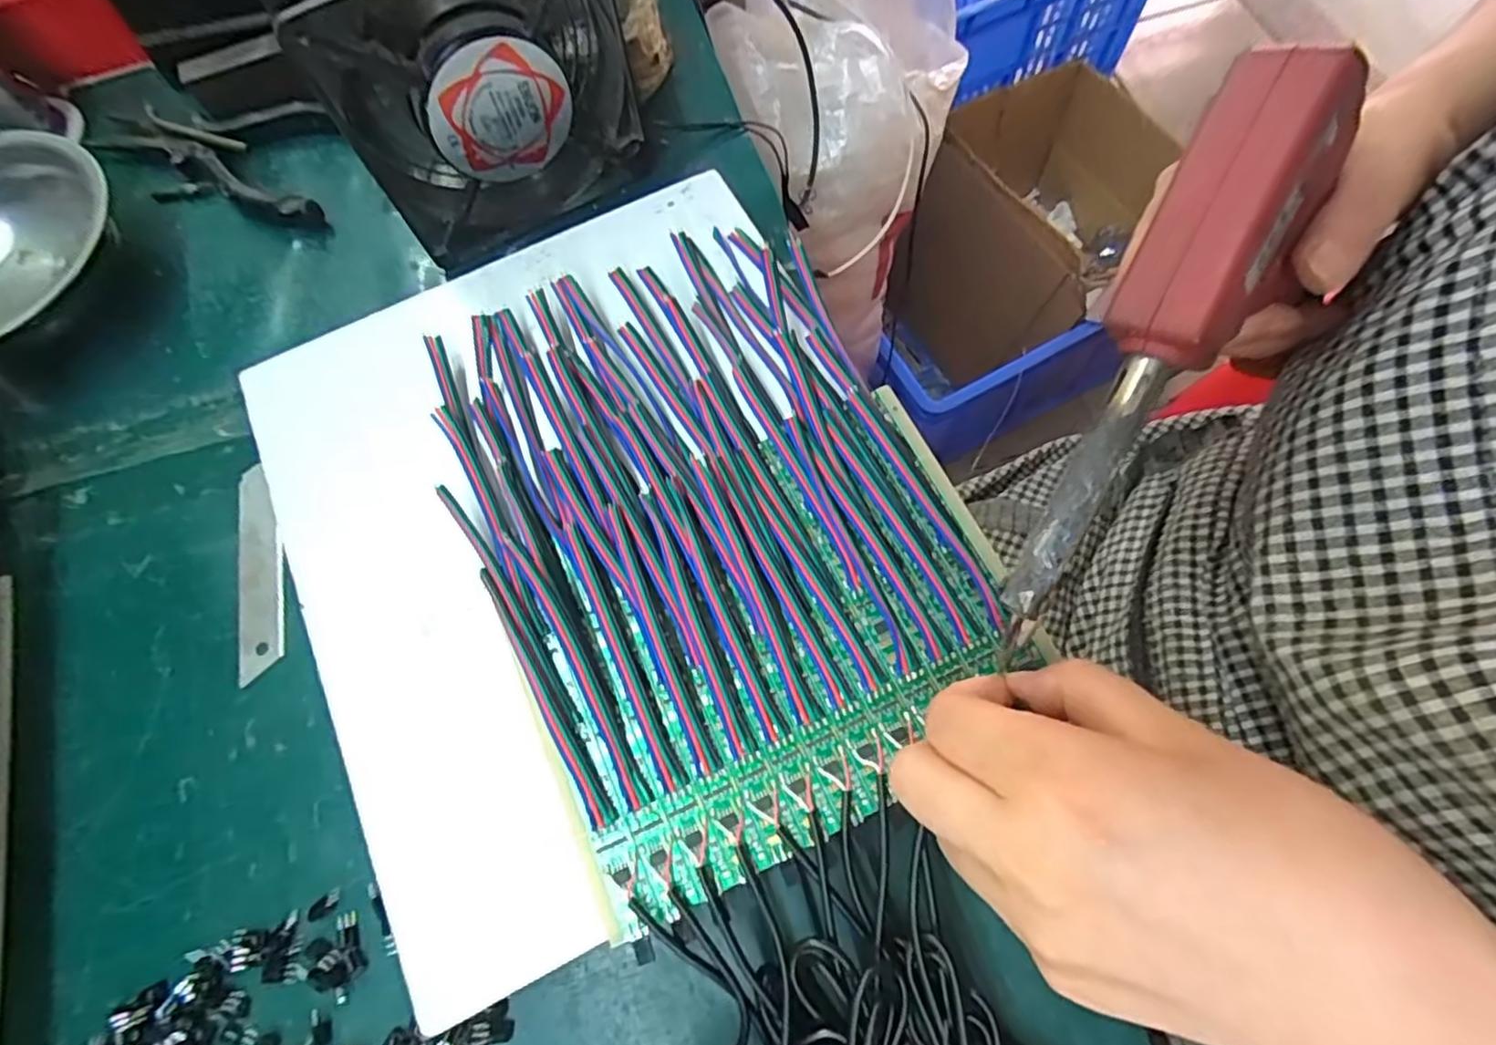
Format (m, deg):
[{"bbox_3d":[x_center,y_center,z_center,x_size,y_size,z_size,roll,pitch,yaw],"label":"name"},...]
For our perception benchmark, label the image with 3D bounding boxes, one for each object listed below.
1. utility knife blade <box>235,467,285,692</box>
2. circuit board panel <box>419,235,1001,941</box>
[{"bbox_3d":[-0.207,0.018,0.285,0.020,0.004,0.092,-17,70,-4],"label":"utility knife blade"},{"bbox_3d":[-0.015,-0.004,0.241,0.158,0.016,0.220,-25,71,-7],"label":"circuit board panel"}]

